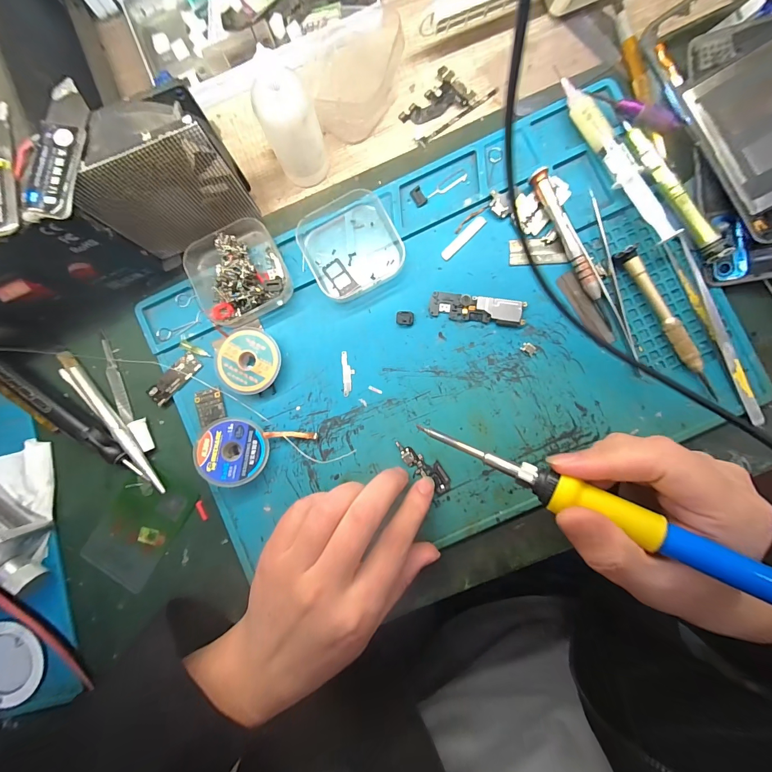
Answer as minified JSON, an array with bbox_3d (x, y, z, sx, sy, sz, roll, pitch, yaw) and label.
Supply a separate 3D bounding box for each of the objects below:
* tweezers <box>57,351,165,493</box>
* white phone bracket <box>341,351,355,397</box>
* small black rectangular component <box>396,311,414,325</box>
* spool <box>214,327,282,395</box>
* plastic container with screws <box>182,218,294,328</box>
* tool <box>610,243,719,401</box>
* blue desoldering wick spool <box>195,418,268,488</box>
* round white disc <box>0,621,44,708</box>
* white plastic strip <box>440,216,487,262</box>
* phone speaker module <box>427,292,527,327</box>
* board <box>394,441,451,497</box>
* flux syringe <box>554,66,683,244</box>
[{"bbox_3d":[-0.200,0.027,0.244,0.016,0.009,0.124,-40,87,1],"label":"tweezers"},{"bbox_3d":[-0.027,-0.009,0.238,0.009,0.004,0.032,-1,88,3],"label":"white phone bracket"},{"bbox_3d":[0.014,-0.048,0.237,0.012,0.004,0.010,1,88,3],"label":"small black rectangular component"},{"bbox_3d":[-0.096,-0.017,0.236,0.043,0.015,0.044,0,88,3],"label":"spool"},{"bbox_3d":[-0.104,-0.078,0.234,0.064,0.024,0.064,-22,87,2],"label":"plastic container with screws"},{"bbox_3d":[0.188,-0.042,0.219,0.010,0.015,0.112,-33,87,2],"label":"tool"},{"bbox_3d":[-0.106,0.045,0.230,0.045,0.010,0.045,4,77,-19],"label":"blue desoldering wick spool"},{"bbox_3d":[-0.275,0.200,0.241,0.056,0.004,0.051,0,84,-1],"label":"round white disc"},{"bbox_3d":[0.055,-0.105,0.236,0.039,0.004,0.008,-45,87,1],"label":"white plastic strip"},{"bbox_3d":[0.064,-0.054,0.234,0.064,0.004,0.018,7,89,3],"label":"phone speaker module"},{"bbox_3d":[0.026,0.056,0.232,0.046,0.004,0.017,39,91,4],"label":"board"},{"bbox_3d":[0.151,-0.152,0.224,0.017,0.017,0.131,-28,87,2],"label":"flux syringe"}]

